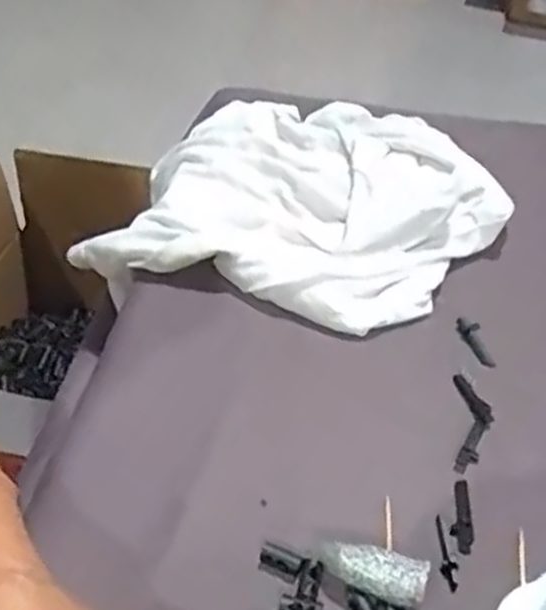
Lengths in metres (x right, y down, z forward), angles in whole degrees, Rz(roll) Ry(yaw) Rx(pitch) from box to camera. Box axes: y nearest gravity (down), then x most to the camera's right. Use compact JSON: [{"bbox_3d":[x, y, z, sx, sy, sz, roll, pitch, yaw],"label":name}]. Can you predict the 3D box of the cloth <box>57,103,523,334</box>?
[{"bbox_3d":[0.020,-0.075,0.526,0.250,0.058,0.187,15,44,16],"label":"cloth"}]

